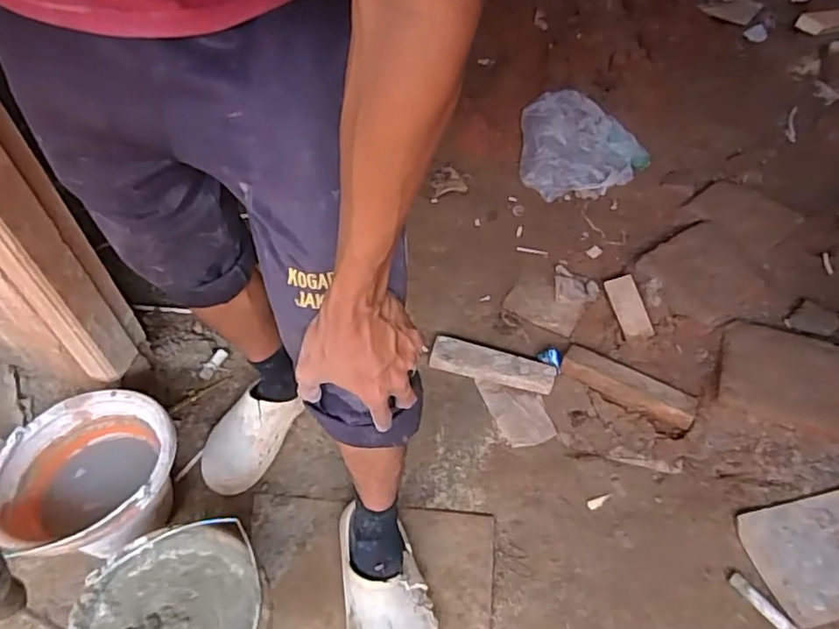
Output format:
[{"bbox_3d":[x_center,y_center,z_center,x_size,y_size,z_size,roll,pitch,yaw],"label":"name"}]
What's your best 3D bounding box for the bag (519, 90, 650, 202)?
[{"bbox_3d":[0.400,-0.431,1.515,0.327,0.051,0.268,-15,83,-11],"label":"bag"}]

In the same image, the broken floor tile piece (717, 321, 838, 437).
[{"bbox_3d":[0.729,0.125,1.121,0.321,0.042,0.208,16,54,14],"label":"broken floor tile piece"}]

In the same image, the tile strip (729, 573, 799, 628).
[{"bbox_3d":[0.518,0.440,0.891,0.023,0.020,0.137,-28,56,-19],"label":"tile strip"}]

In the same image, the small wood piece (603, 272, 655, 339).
[{"bbox_3d":[0.434,-0.017,1.264,0.061,0.011,0.147,-16,60,11],"label":"small wood piece"}]

